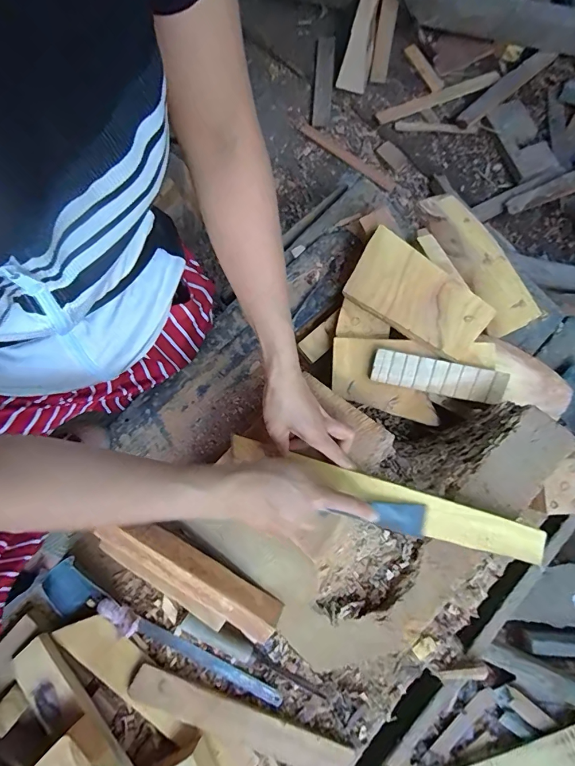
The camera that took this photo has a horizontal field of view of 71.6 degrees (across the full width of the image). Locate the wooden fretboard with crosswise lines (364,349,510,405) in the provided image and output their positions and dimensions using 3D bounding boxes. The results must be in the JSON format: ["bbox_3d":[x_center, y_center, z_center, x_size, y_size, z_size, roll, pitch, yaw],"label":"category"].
[{"bbox_3d":[0.224,-0.010,0.597,0.192,0.016,0.049,12,80,3],"label":"wooden fretboard with crosswise lines"}]

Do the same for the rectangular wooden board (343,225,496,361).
[{"bbox_3d":[0.199,-0.135,0.608,0.212,0.023,0.117,34,82,6],"label":"rectangular wooden board"}]

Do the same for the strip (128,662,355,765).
[{"bbox_3d":[-0.065,0.489,0.568,0.330,0.015,0.047,24,65,-1],"label":"strip"}]

